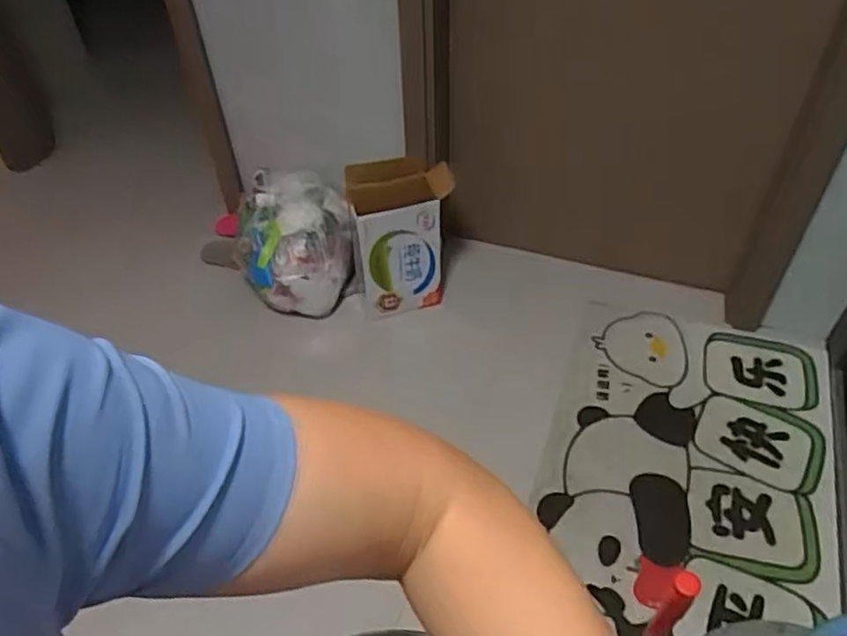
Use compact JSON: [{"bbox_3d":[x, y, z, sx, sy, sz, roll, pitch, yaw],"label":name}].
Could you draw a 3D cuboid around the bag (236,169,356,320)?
[{"bbox_3d":[-0.310,-0.183,1.647,0.274,0.230,0.297,-12,48,-9],"label":"bag"}]

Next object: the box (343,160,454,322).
[{"bbox_3d":[-0.053,-0.193,1.614,0.220,0.389,0.135,-5,47,-2],"label":"box"}]

